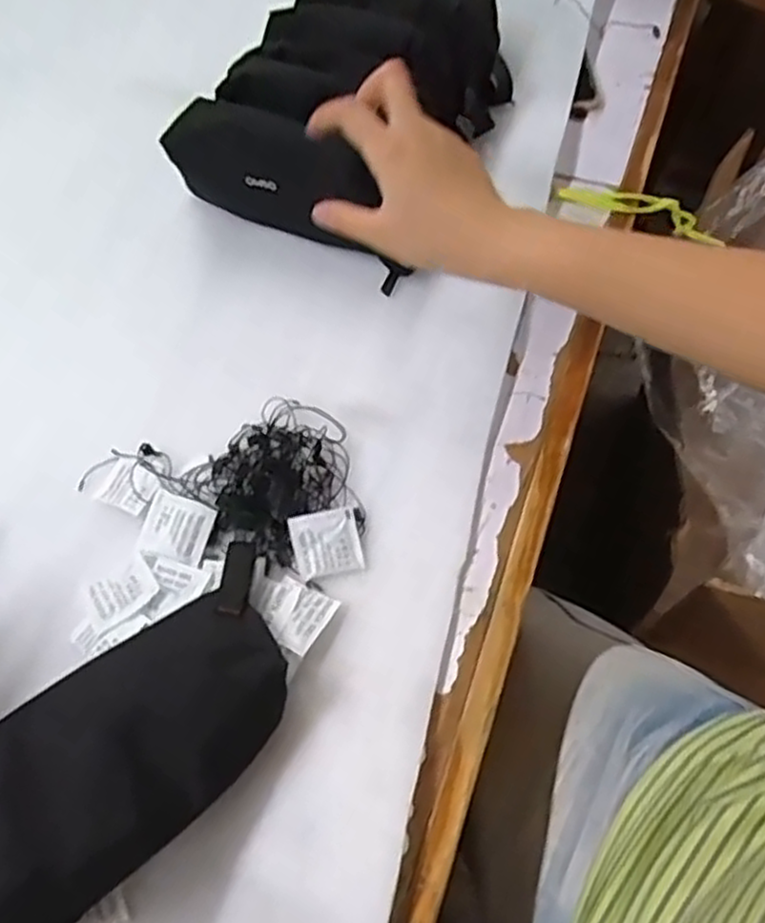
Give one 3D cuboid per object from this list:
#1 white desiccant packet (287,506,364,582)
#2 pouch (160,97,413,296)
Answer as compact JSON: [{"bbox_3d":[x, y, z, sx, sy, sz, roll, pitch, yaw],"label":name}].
[{"bbox_3d":[-0.034,0.050,0.457,0.040,0.008,0.041,-13,62,-5],"label":"white desiccant packet"},{"bbox_3d":[-0.077,-0.213,0.561,0.173,0.090,0.035,22,64,14],"label":"pouch"}]

